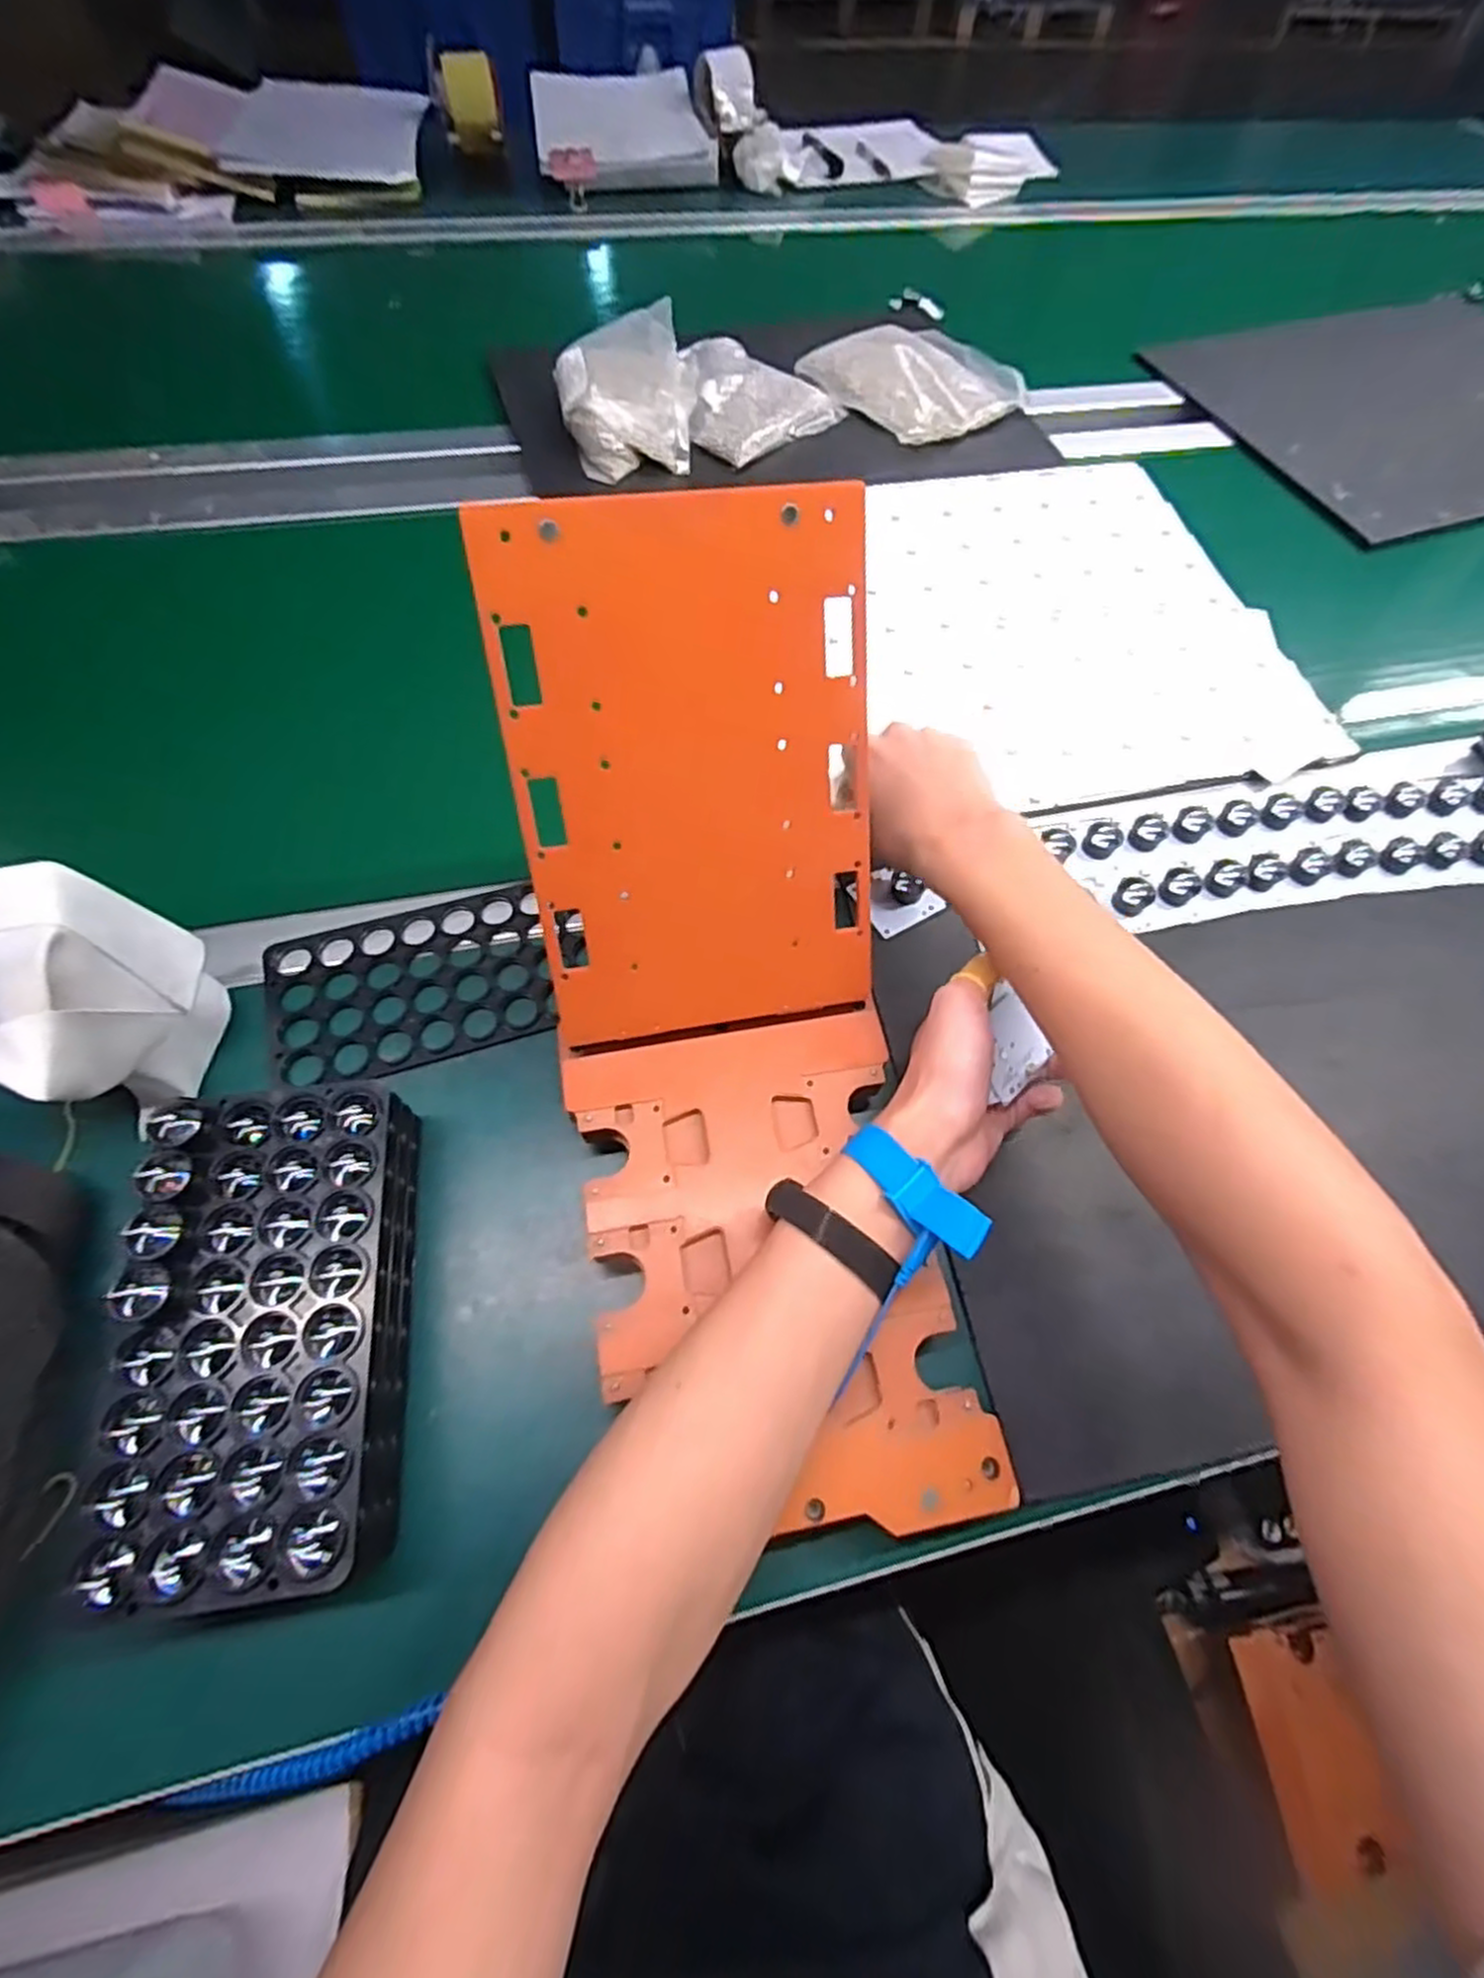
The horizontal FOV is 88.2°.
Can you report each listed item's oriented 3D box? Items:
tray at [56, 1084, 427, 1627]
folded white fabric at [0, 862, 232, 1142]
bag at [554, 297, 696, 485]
[{"bbox_3d":[-0.204,0.144,0.334,0.101,0.070,0.198,-5,64,-6],"label":"tray"},{"bbox_3d":[-0.309,0.005,0.367,0.066,0.118,0.099,18,64,6],"label":"folded white fabric"},{"bbox_3d":[-0.104,-0.532,0.684,0.113,0.055,0.156,-10,64,-8],"label":"bag"}]

